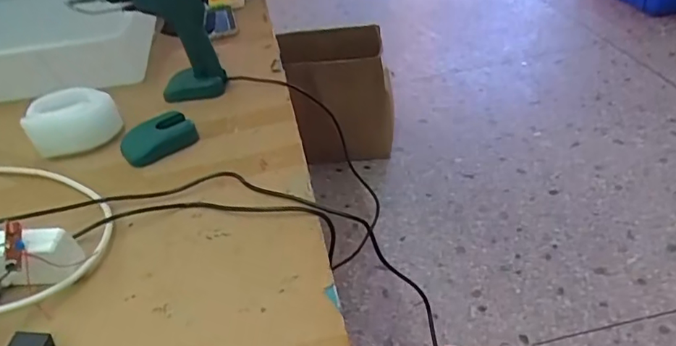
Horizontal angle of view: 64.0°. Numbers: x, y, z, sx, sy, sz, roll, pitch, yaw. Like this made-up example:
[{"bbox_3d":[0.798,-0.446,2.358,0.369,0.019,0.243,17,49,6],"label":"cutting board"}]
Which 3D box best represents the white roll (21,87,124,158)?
[{"bbox_3d":[-0.358,-0.072,0.735,0.110,0.054,0.115,-21,37,-19],"label":"white roll"}]

